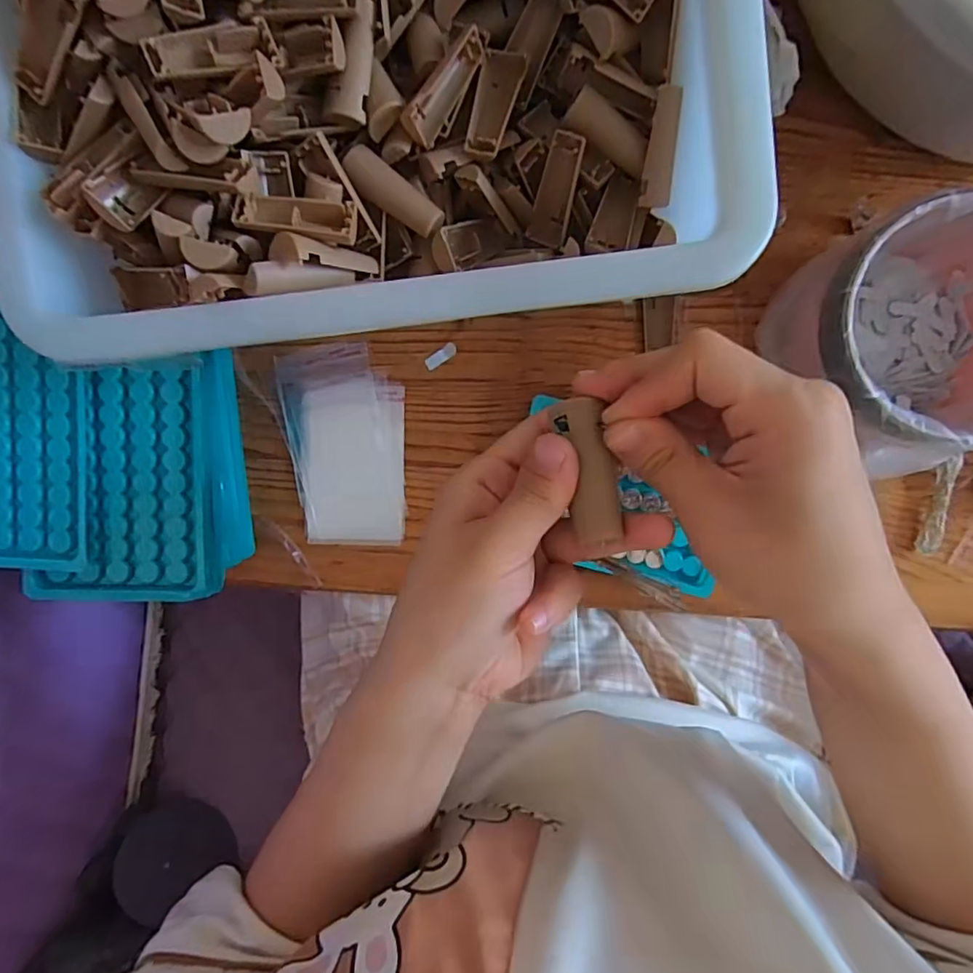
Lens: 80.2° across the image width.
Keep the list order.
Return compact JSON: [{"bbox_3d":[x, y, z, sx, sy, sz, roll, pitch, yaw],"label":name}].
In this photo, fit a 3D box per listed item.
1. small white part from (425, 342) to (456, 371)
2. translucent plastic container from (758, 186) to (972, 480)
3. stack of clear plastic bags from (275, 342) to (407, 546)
[{"bbox_3d":[-0.028,-0.081,0.357,0.021,0.004,0.008,-37,92,3],"label":"small white part"},{"bbox_3d":[0.227,-0.071,0.308,0.118,0.083,0.131,-27,92,2],"label":"translucent plastic container"},{"bbox_3d":[-0.087,-0.025,0.363,0.073,0.004,0.124,-8,93,1],"label":"stack of clear plastic bags"}]

